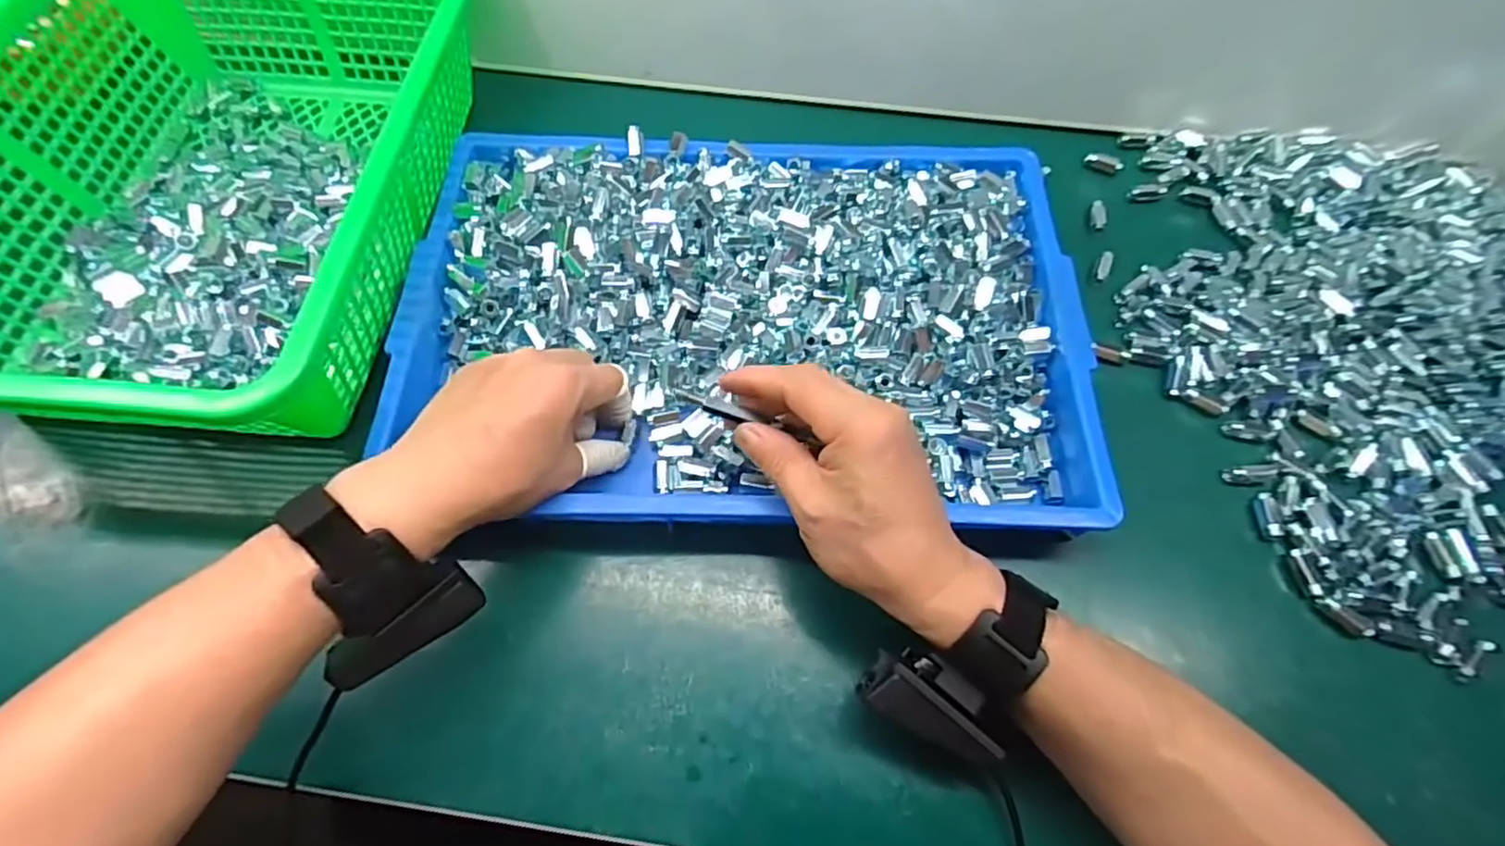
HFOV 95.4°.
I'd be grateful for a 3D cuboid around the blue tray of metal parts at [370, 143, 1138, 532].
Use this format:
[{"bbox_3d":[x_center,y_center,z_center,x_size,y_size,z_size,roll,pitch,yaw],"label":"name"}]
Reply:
[{"bbox_3d":[-0.003,-0.073,0.448,0.419,0.042,0.284,2,67,-1],"label":"blue tray of metal parts"}]

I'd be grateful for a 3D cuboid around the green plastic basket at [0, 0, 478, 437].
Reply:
[{"bbox_3d":[-0.355,-0.165,0.454,0.298,0.128,0.382,6,64,2],"label":"green plastic basket"}]

